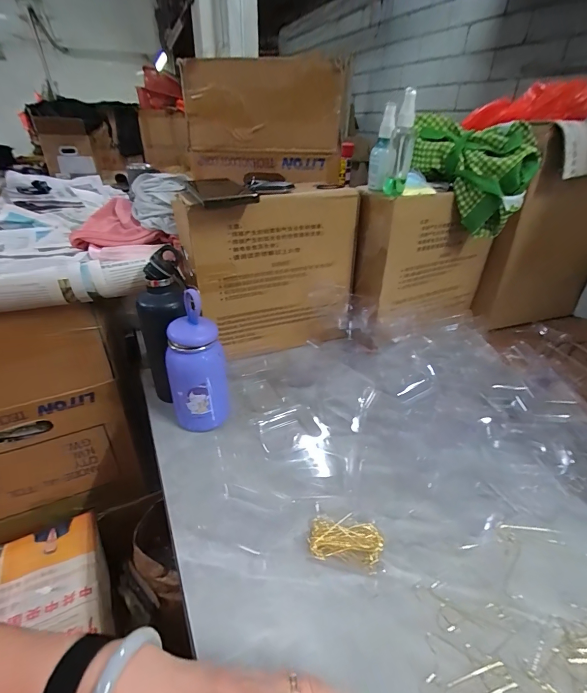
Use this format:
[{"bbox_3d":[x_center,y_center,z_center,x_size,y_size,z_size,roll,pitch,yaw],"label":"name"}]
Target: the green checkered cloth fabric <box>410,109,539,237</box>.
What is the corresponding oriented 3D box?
[{"bbox_3d":[0.289,-0.285,0.600,0.191,0.156,0.107,11,34,14],"label":"green checkered cloth fabric"}]

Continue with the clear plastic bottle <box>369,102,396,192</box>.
[{"bbox_3d":[0.143,-0.312,0.568,0.039,0.113,0.036,9,33,10],"label":"clear plastic bottle"}]

